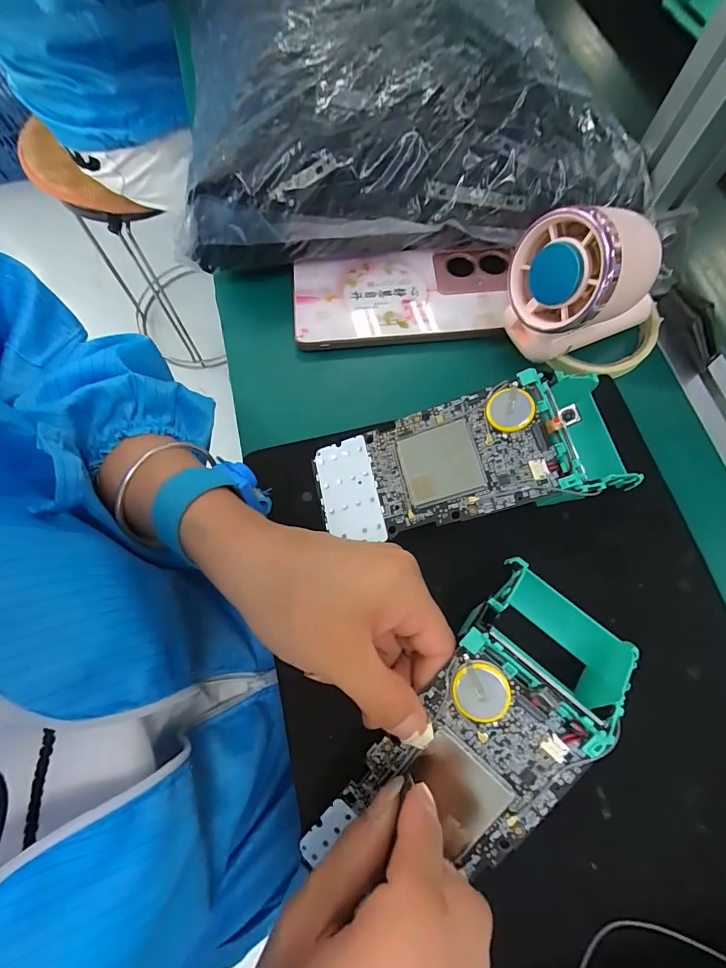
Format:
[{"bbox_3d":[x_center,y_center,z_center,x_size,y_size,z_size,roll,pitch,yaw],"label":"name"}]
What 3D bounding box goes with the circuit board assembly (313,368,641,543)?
[{"bbox_3d":[0.057,-0.010,0.239,0.166,0.051,0.066,-14,71,10],"label":"circuit board assembly"}]

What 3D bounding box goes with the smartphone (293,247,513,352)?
[{"bbox_3d":[0.029,-0.133,0.295,0.154,0.011,0.070,-5,71,-1],"label":"smartphone"}]

